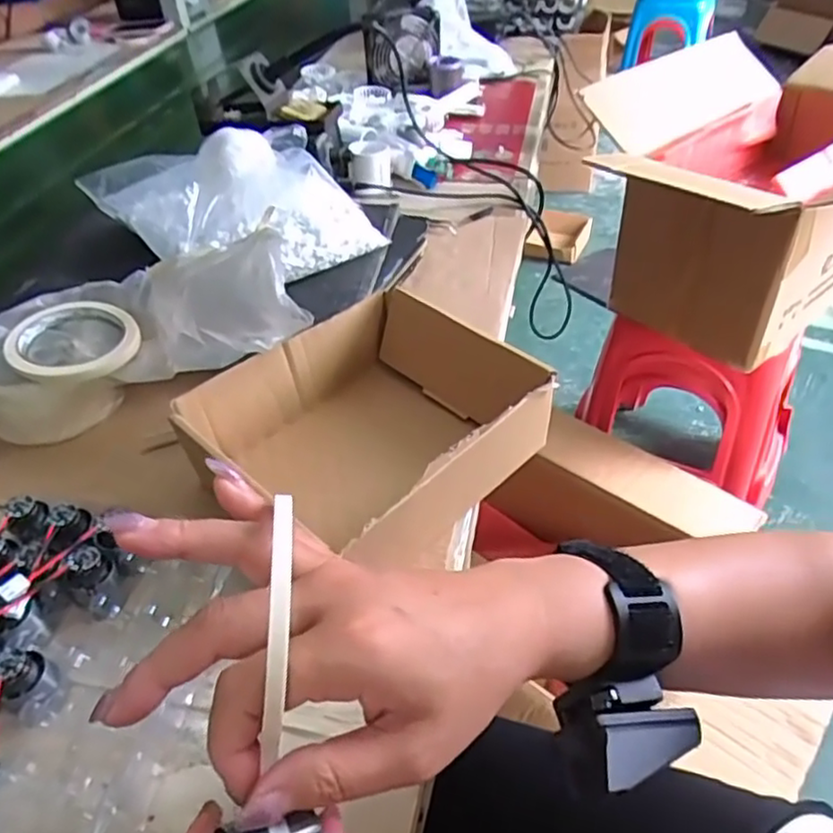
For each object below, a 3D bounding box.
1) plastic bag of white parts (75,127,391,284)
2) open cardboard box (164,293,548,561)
[{"bbox_3d":[-0.177,-0.195,0.600,0.263,0.091,0.104,4,44,10],"label":"plastic bag of white parts"},{"bbox_3d":[-0.033,0.013,0.485,0.207,0.089,0.188,-36,51,-28],"label":"open cardboard box"}]

